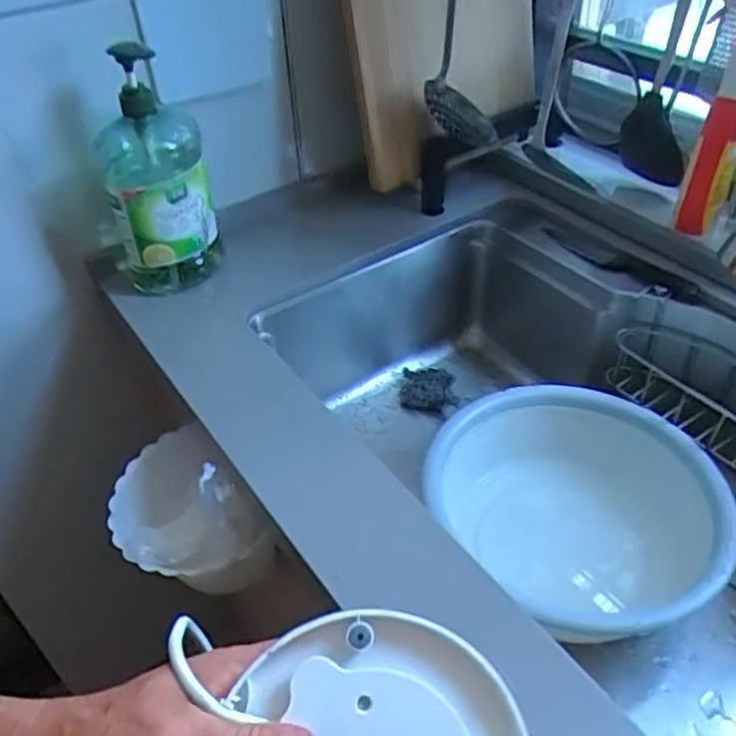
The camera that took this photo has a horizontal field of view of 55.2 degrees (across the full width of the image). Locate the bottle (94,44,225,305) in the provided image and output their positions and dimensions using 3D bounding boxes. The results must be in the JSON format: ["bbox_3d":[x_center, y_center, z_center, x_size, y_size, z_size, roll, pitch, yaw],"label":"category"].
[{"bbox_3d":[-0.249,-0.215,0.821,0.118,0.271,0.093,-10,42,-9],"label":"bottle"}]

